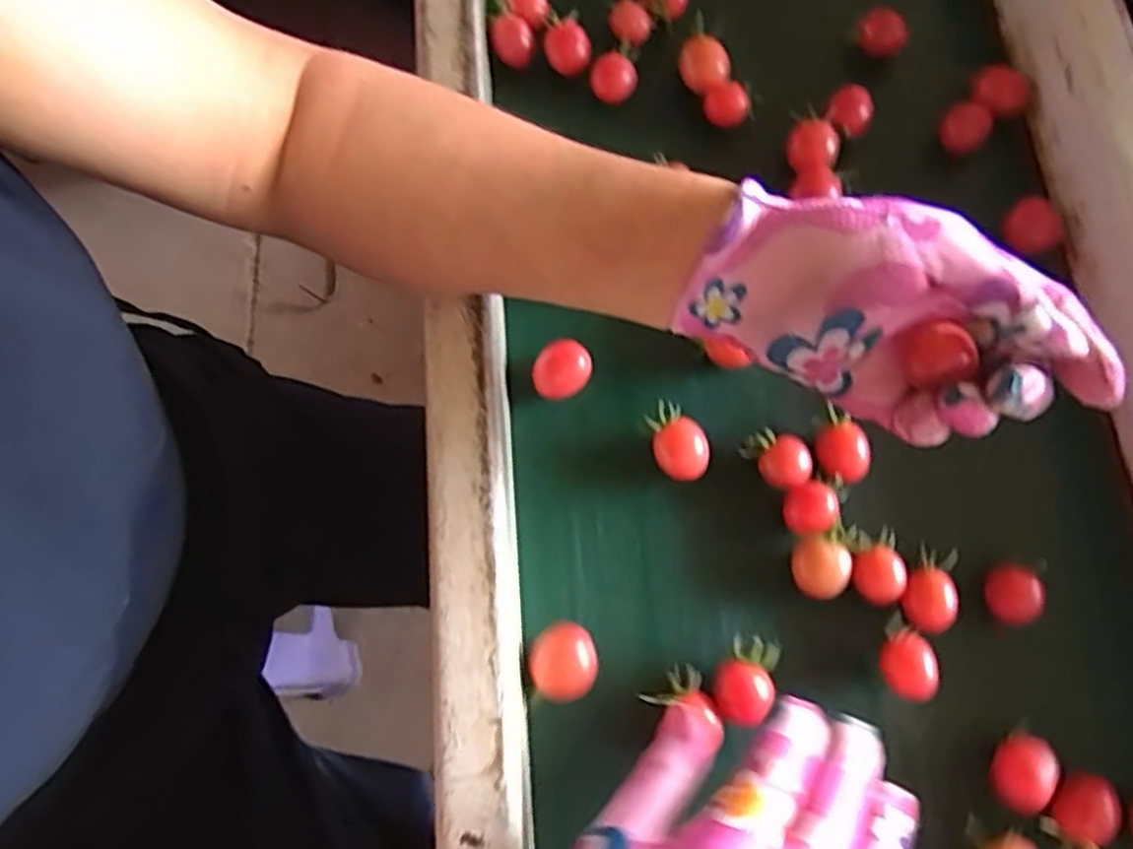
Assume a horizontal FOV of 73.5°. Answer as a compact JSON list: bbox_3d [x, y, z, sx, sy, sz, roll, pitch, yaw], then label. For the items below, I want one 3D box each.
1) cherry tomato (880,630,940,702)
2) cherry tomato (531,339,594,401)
[{"bbox_3d":[0.153,0.110,0.342,0.021,0.022,0.027,-29,76,-9],"label":"cherry tomato"},{"bbox_3d":[-0.003,-0.027,0.394,0.030,0.024,0.026,-9,73,-3],"label":"cherry tomato"}]

